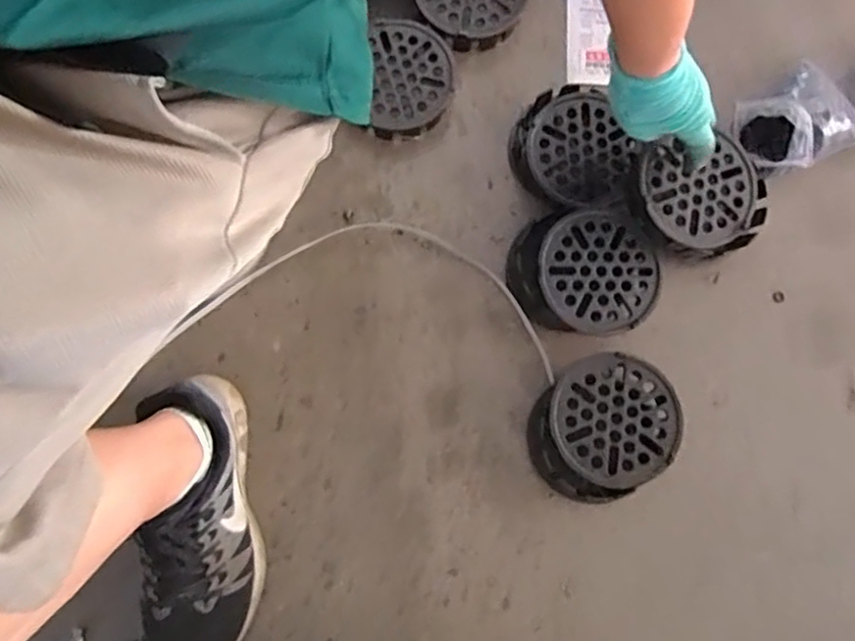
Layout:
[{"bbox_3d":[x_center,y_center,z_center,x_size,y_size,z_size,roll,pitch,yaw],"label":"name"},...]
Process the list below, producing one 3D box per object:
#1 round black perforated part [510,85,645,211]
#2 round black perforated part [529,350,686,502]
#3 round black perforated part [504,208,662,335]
[{"bbox_3d":[0.162,-0.189,0.738,0.116,0.057,0.139,-31,80,-7],"label":"round black perforated part"},{"bbox_3d":[0.182,0.112,0.684,0.153,0.048,0.134,-30,80,-7],"label":"round black perforated part"},{"bbox_3d":[0.169,-0.047,0.707,0.150,0.063,0.128,-3,78,-2],"label":"round black perforated part"}]

